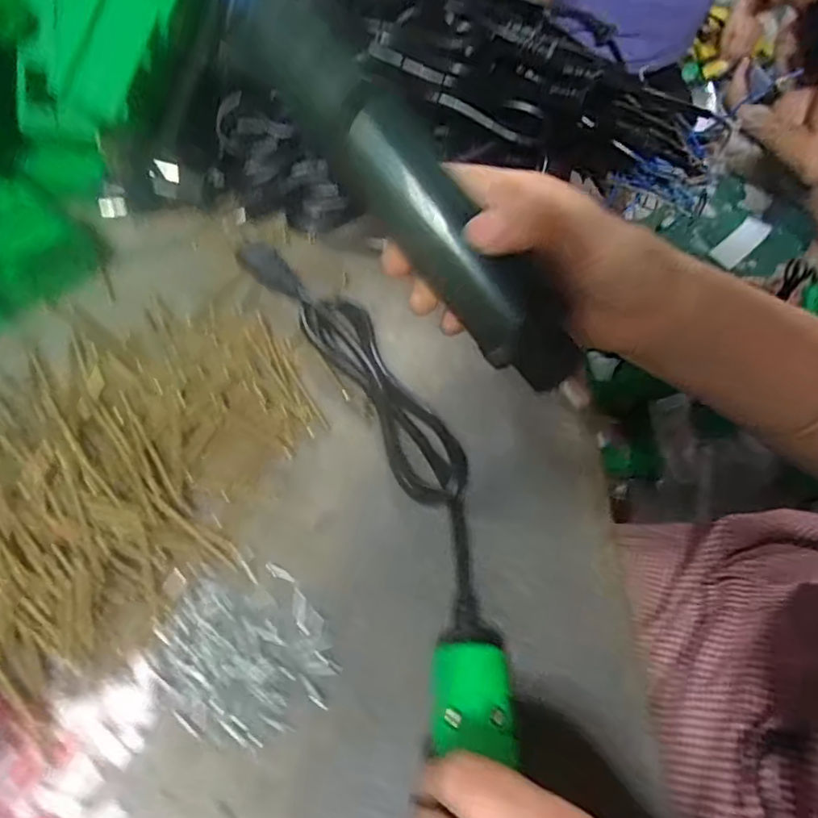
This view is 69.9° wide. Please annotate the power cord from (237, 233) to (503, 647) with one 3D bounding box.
[{"bbox_3d":[-0.018,-0.005,0.334,0.055,0.019,0.277,-26,61,-14],"label":"power cord"}]

